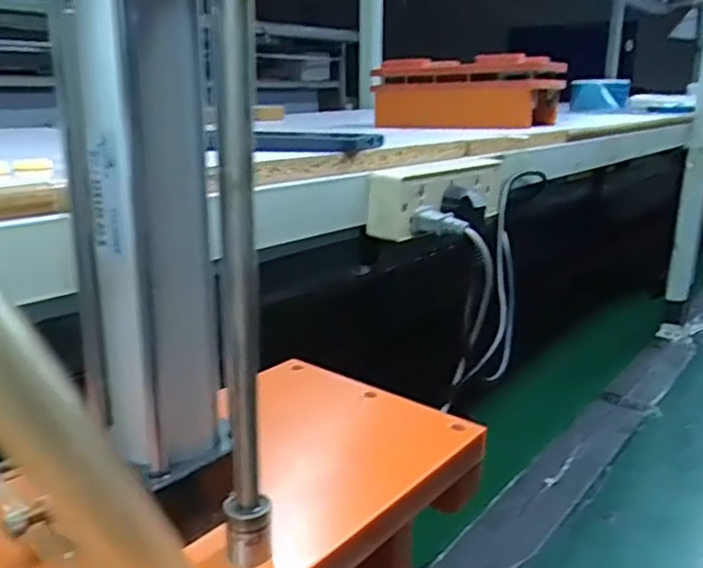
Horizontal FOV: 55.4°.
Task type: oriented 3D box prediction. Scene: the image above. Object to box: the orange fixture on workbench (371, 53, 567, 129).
[{"bbox_3d":[0.163,-0.271,0.949,0.246,0.089,0.113,9,19,28],"label":"orange fixture on workbench"}]

